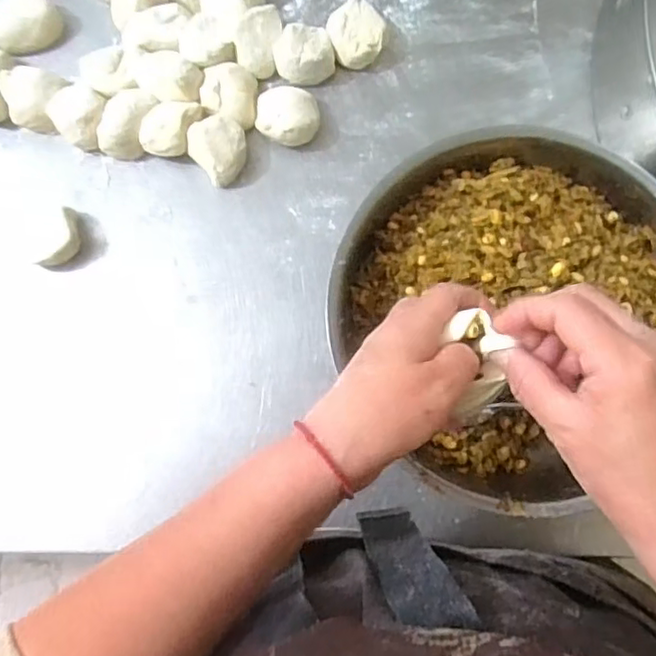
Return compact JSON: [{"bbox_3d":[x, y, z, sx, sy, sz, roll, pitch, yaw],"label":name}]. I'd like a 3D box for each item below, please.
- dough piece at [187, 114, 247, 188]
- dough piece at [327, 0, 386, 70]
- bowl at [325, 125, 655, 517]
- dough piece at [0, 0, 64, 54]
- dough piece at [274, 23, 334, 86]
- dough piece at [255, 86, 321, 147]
[{"bbox_3d":[-0.086,-0.143,0.508,0.043,0.032,0.046,0,82,0],"label":"dough piece"},{"bbox_3d":[0.023,-0.242,0.523,0.045,0.025,0.056,4,82,1],"label":"dough piece"},{"bbox_3d":[0.135,-0.013,0.454,0.255,0.095,0.247,0,82,0],"label":"bowl"},{"bbox_3d":[-0.256,-0.255,0.532,0.060,0.030,0.039,-30,83,-4],"label":"dough piece"},{"bbox_3d":[-0.019,-0.221,0.519,0.048,0.032,0.041,-3,82,0],"label":"dough piece"},{"bbox_3d":[-0.033,-0.168,0.508,0.051,0.025,0.043,16,82,2],"label":"dough piece"}]

